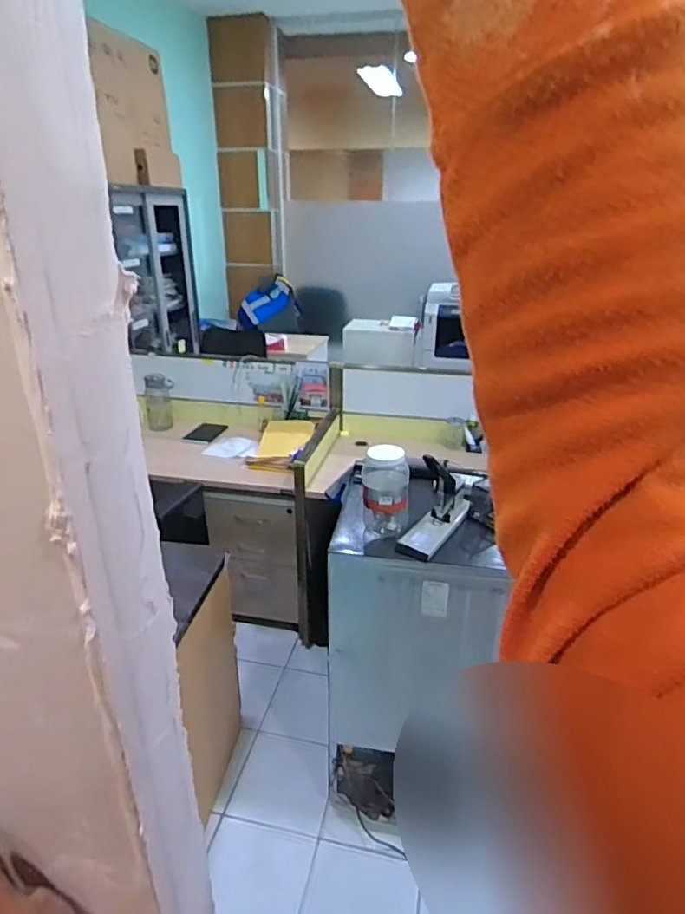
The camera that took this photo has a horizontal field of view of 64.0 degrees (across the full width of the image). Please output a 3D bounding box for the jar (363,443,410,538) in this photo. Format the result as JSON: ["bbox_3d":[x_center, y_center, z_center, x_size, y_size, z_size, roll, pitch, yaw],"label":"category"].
[{"bbox_3d":[0.104,0.090,1.330,0.111,0.229,0.101,2,25,4],"label":"jar"}]

